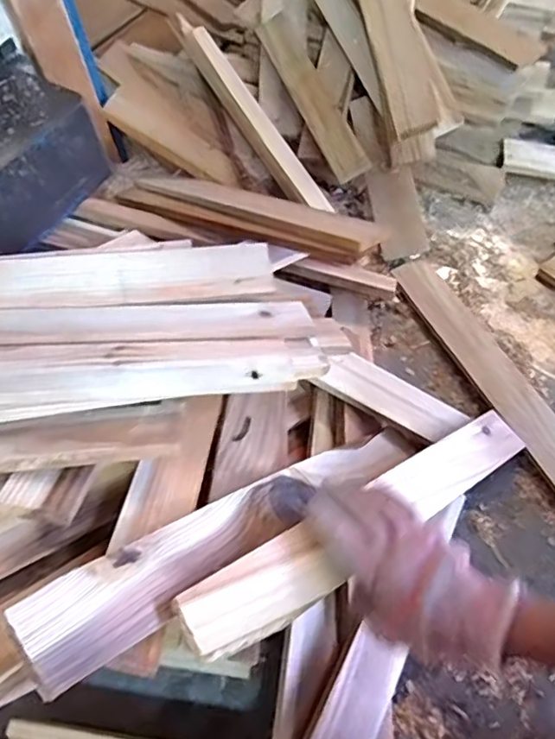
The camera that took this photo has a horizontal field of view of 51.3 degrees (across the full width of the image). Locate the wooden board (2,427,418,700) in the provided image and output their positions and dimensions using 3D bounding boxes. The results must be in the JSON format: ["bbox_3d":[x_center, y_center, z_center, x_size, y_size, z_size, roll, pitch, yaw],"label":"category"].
[{"bbox_3d":[-0.008,0.130,0.538,0.060,0.020,0.477,42,35,24],"label":"wooden board"}]

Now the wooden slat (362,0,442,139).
[{"bbox_3d":[0.170,-0.583,0.902,0.087,0.030,0.472,-11,82,-3],"label":"wooden slat"}]

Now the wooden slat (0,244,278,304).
[{"bbox_3d":[-0.246,-0.097,0.603,0.490,0.017,0.068,-6,64,-14],"label":"wooden slat"}]

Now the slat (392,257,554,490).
[{"bbox_3d":[0.308,0.030,0.770,0.070,0.023,0.487,-23,60,-11],"label":"slat"}]

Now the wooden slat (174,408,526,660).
[{"bbox_3d":[0.114,0.129,0.562,0.480,0.021,0.065,-19,55,-42],"label":"wooden slat"}]

